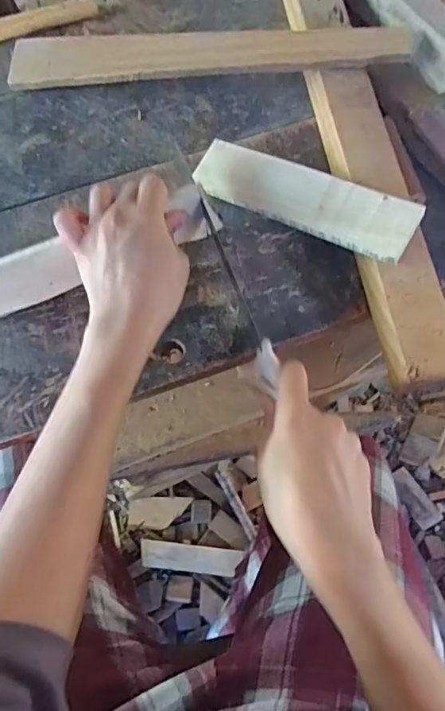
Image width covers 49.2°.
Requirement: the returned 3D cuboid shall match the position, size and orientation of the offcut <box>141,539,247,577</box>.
[{"bbox_3d":[-0.062,0.411,0.985,0.205,0.025,0.051,6,65,2],"label":"offcut"}]

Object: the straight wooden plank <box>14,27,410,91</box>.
[{"bbox_3d":[-0.015,-0.281,0.456,0.374,0.014,0.057,-1,68,4],"label":"straight wooden plank"}]

